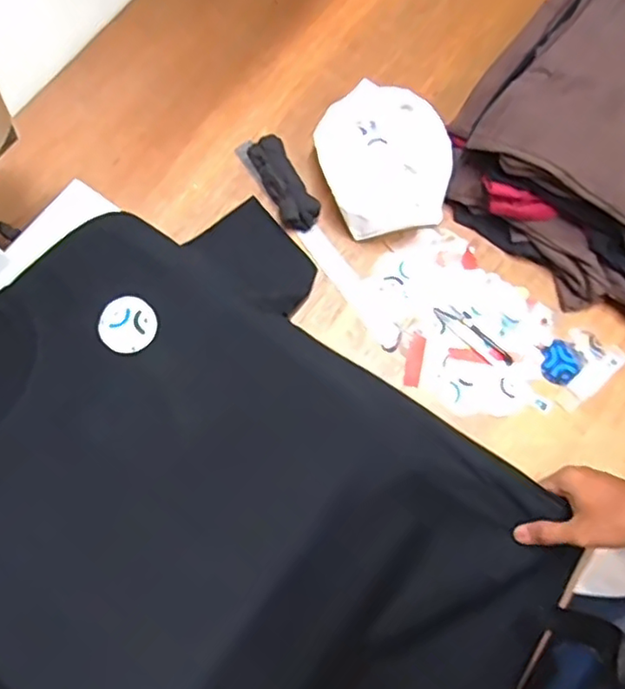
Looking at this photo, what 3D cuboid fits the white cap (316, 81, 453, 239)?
[{"bbox_3d":[0.090,-0.232,0.783,0.156,0.052,0.181,-11,73,-5],"label":"white cap"}]

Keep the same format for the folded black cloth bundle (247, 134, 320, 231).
[{"bbox_3d":[-0.036,-0.203,0.780,0.044,0.035,0.129,-25,75,-9],"label":"folded black cloth bundle"}]

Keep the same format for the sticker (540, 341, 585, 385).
[{"bbox_3d":[0.294,0.023,0.736,0.046,0.007,0.050,1,72,-2],"label":"sticker"}]

